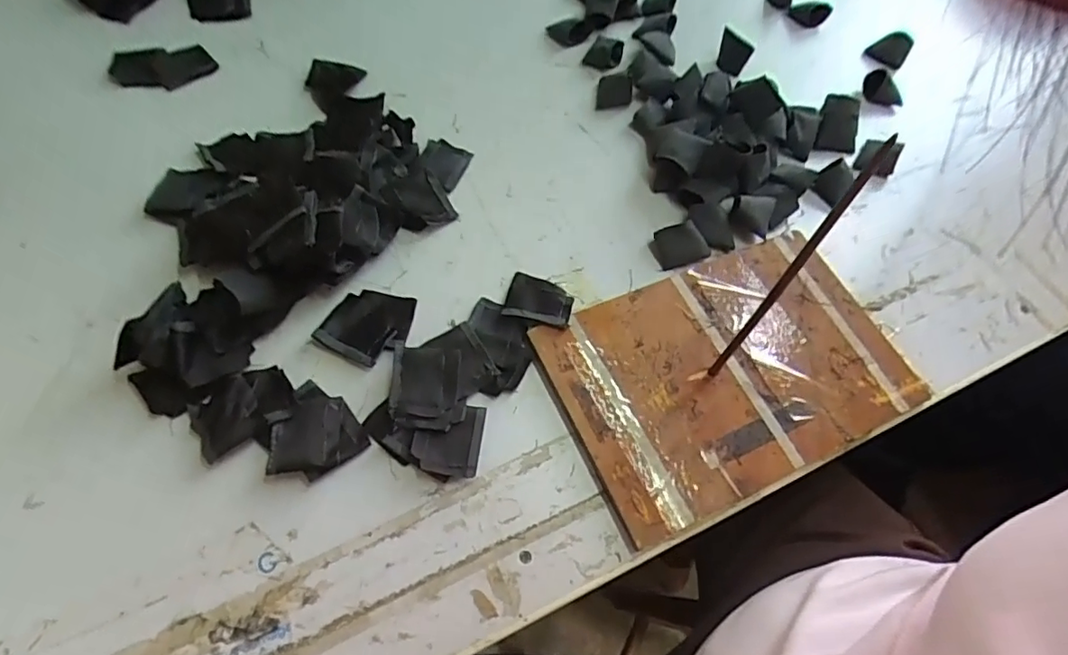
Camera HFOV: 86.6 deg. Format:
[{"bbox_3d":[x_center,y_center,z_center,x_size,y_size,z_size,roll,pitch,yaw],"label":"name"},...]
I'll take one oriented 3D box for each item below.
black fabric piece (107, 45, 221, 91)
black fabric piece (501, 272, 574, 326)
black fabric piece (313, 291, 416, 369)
[{"bbox_3d":[-0.362,-0.255,0.555,0.091,0.012,0.061,-9,64,-8],"label":"black fabric piece"},{"bbox_3d":[0.004,-0.022,0.462,0.054,0.008,0.048,9,48,9],"label":"black fabric piece"},{"bbox_3d":[-0.129,-0.006,0.442,0.060,0.006,0.065,20,64,7],"label":"black fabric piece"}]

